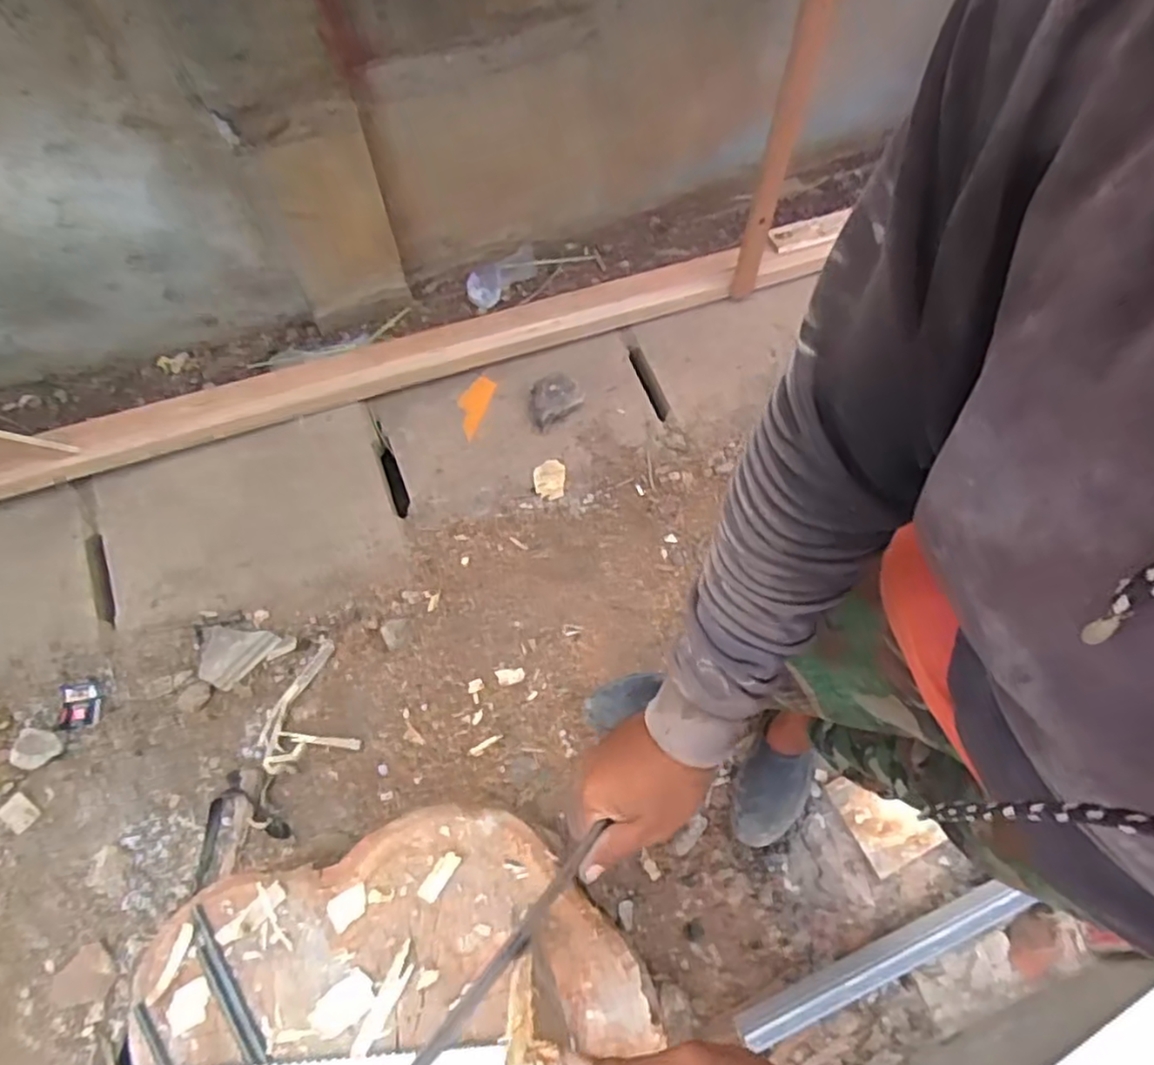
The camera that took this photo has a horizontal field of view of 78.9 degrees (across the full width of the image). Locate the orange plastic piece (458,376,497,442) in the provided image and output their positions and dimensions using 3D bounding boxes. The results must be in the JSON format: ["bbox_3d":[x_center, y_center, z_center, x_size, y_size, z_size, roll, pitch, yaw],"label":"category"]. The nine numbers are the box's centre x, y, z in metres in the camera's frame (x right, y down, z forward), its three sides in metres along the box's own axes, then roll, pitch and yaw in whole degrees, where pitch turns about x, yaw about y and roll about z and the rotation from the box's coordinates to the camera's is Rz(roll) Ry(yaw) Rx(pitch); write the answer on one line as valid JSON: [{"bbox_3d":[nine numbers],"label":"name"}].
[{"bbox_3d":[-0.228,-0.278,1.549,0.068,0.012,0.138,16,85,8],"label":"orange plastic piece"}]

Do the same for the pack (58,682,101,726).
[{"bbox_3d":[-0.948,0.328,1.336,0.078,0.010,0.092,-8,66,-2],"label":"pack"}]

